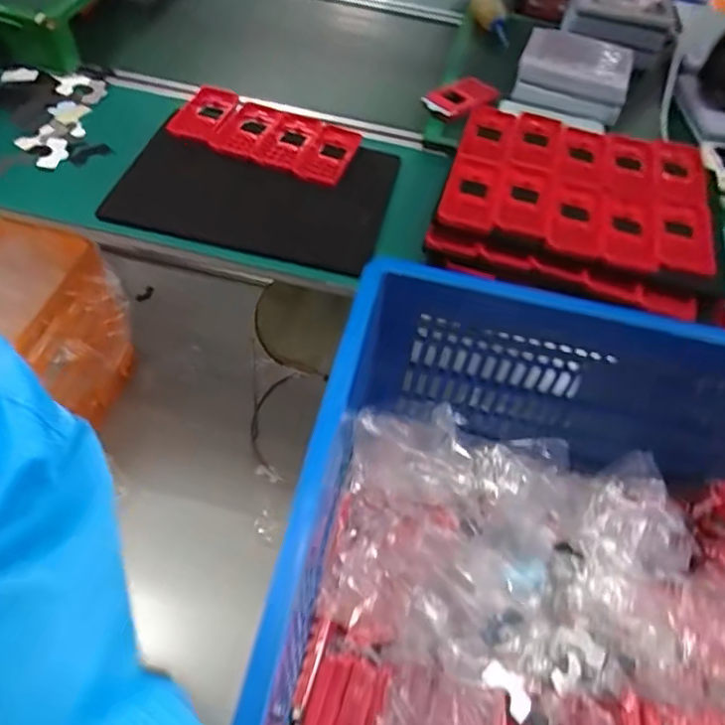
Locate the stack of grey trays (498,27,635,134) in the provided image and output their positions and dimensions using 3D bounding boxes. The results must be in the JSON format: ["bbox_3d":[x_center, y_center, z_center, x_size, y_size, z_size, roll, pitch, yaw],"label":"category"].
[{"bbox_3d":[0.342,-0.479,0.922,0.178,0.099,0.165,16,53,6],"label":"stack of grey trays"}]

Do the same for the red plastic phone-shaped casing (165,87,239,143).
[{"bbox_3d":[-0.243,-0.377,0.838,0.072,0.035,0.102,22,54,11],"label":"red plastic phone-shaped casing"}]

